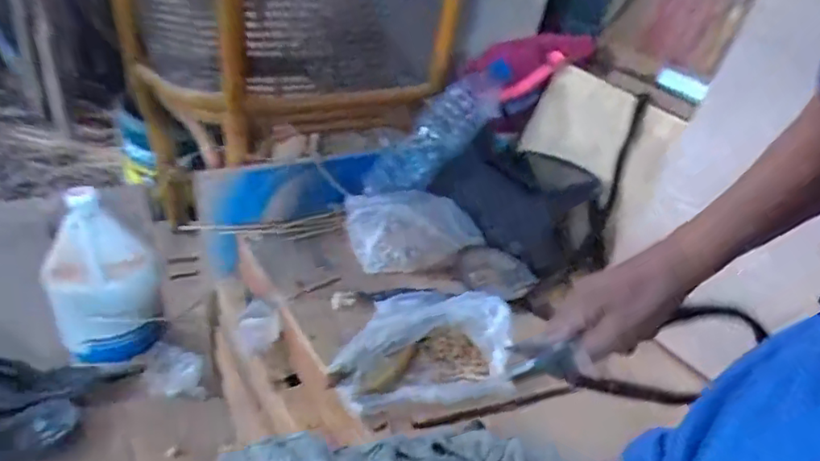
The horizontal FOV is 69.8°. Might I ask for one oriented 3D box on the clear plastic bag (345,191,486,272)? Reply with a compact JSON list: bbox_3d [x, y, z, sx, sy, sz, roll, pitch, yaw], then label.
[{"bbox_3d":[0.006,0.001,0.746,0.164,0.063,0.089,-2,32,-14],"label":"clear plastic bag"}]

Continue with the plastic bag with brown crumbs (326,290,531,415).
[{"bbox_3d":[0.010,0.106,0.585,0.185,0.047,0.147,-4,33,-17],"label":"plastic bag with brown crumbs"}]

